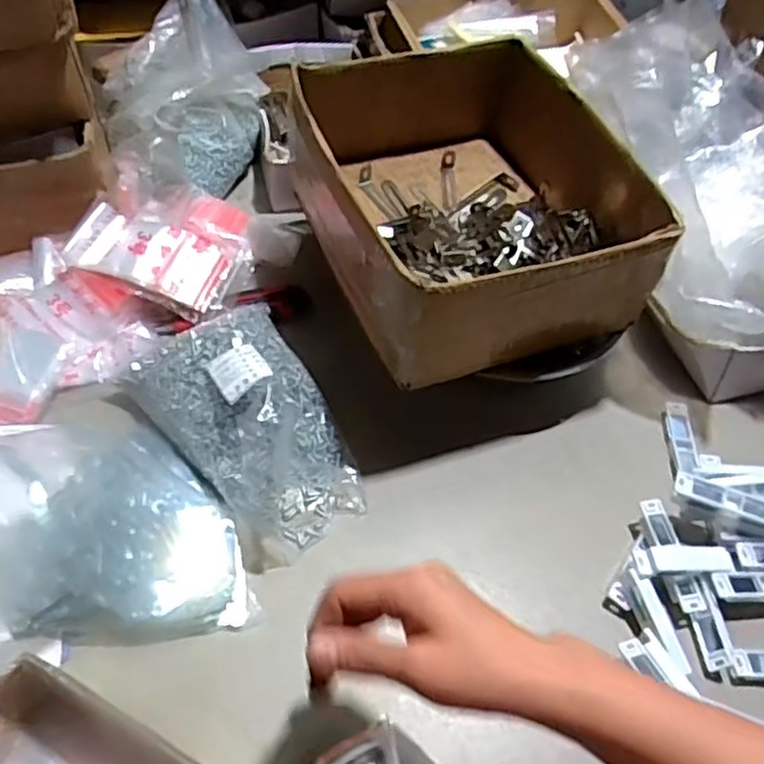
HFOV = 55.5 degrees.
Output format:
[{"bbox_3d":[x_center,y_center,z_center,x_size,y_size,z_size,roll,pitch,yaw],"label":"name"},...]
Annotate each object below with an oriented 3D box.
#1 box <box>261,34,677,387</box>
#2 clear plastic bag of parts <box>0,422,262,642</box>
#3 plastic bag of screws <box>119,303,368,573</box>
[{"bbox_3d":[0.076,-0.166,0.661,0.255,0.117,0.296,-16,56,-16],"label":"box"},{"bbox_3d":[-0.266,0.115,0.565,0.309,0.052,0.193,-5,53,-9],"label":"clear plastic bag of parts"},{"bbox_3d":[-0.107,0.026,0.630,0.146,0.086,0.220,-32,61,-25],"label":"plastic bag of screws"}]

